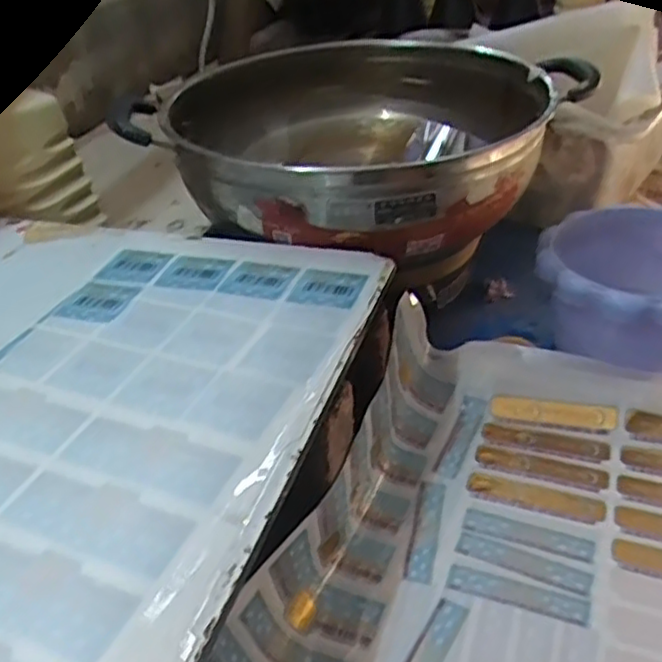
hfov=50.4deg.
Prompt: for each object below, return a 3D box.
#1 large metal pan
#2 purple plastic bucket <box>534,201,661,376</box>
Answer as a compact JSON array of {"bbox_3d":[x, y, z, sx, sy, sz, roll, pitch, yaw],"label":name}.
[{"bbox_3d":[0.045,-0.173,0.626,0.296,0.101,0.346,21,46,32],"label":"large metal pan"},{"bbox_3d":[0.246,-0.034,0.561,0.147,0.086,0.158,0,36,0],"label":"purple plastic bucket"}]

